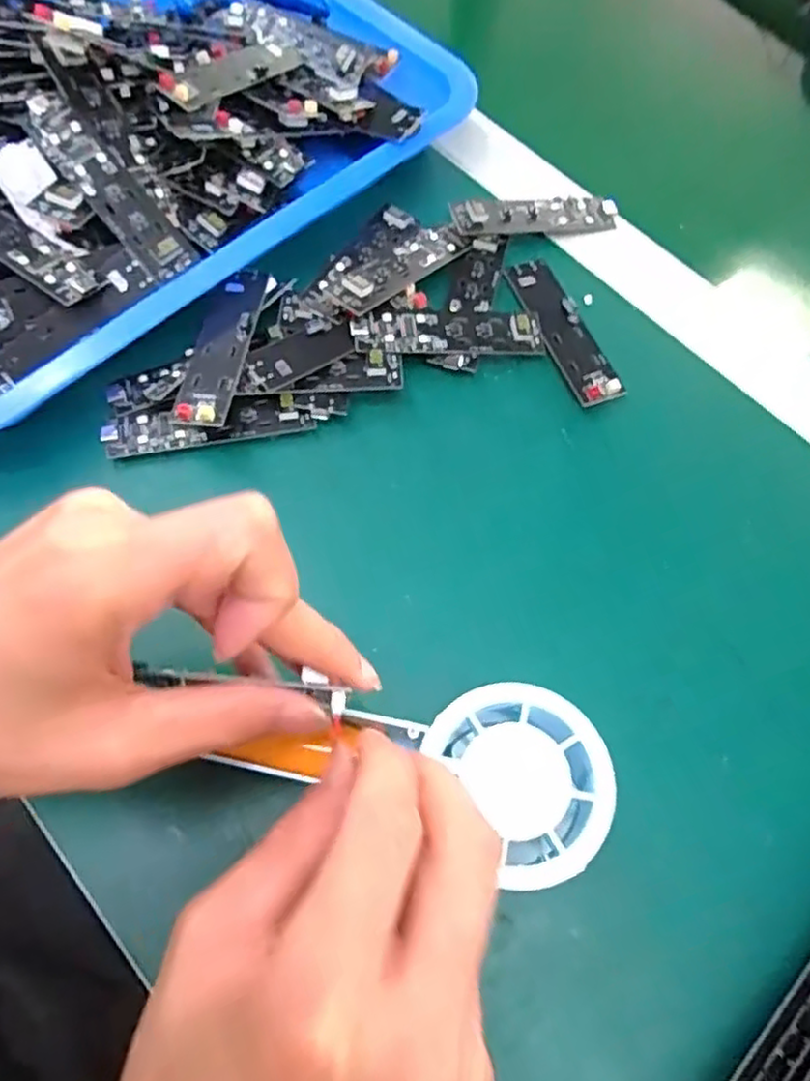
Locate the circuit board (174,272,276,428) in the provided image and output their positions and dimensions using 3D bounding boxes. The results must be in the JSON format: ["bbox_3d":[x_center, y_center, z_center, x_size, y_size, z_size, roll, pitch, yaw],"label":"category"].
[{"bbox_3d":[-0.083,-0.088,0.313,0.026,0.011,0.085,7,64,9],"label":"circuit board"}]

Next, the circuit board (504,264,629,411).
[{"bbox_3d":[0.077,-0.104,0.342,0.024,0.007,0.090,-18,68,-10],"label":"circuit board"}]

